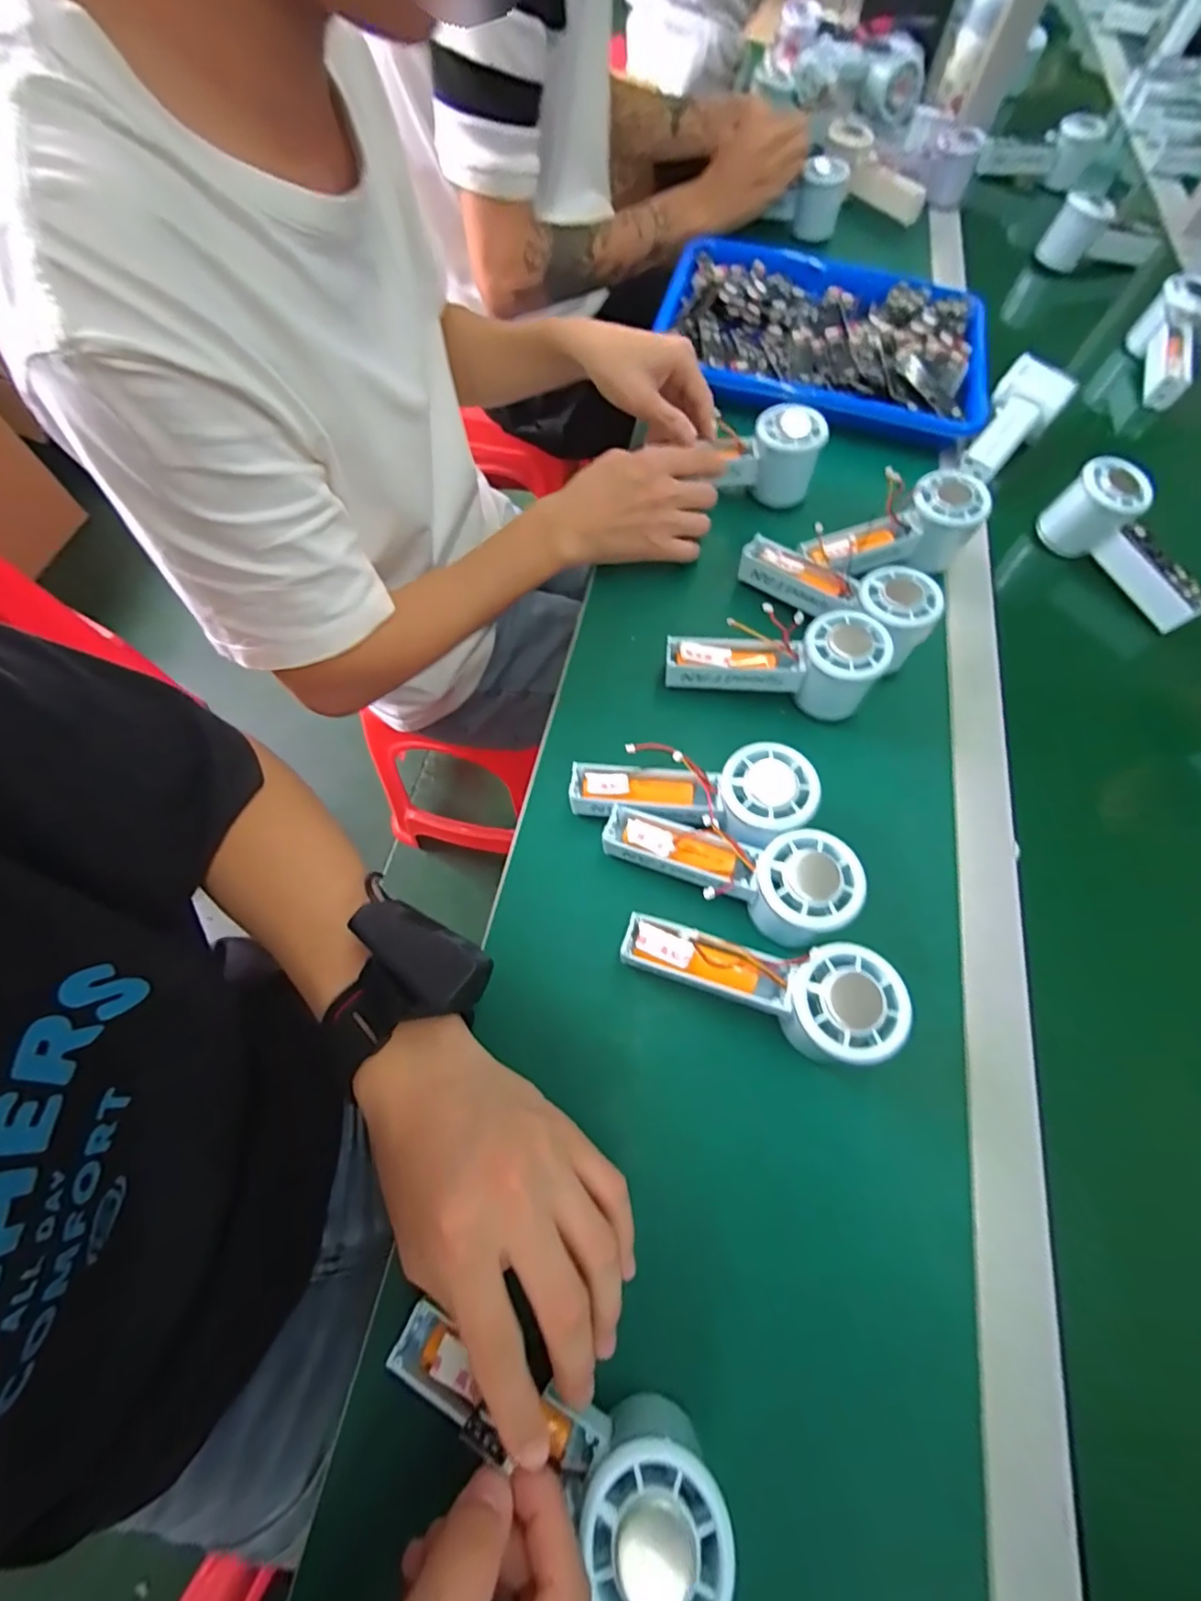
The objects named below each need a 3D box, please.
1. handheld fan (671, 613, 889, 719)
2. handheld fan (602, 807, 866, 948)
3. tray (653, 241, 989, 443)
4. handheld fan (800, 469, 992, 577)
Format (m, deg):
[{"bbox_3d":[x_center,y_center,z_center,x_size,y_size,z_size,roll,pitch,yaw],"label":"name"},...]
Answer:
[{"bbox_3d":[0.124,-0.104,0.421,0.147,0.053,0.057,12,66,5],"label":"handheld fan"},{"bbox_3d":[0.076,0.045,0.360,0.153,0.050,0.063,14,66,20],"label":"handheld fan"},{"bbox_3d":[0.232,-0.485,0.602,0.330,0.038,0.270,12,66,5],"label":"tray"},{"bbox_3d":[0.240,-0.217,0.473,0.143,0.053,0.060,-22,68,-10],"label":"handheld fan"}]

